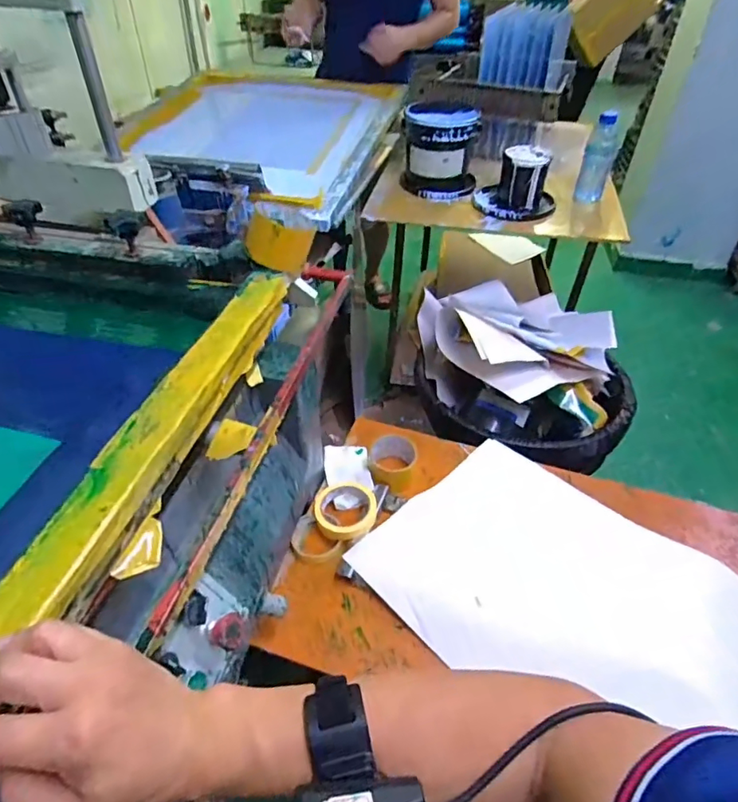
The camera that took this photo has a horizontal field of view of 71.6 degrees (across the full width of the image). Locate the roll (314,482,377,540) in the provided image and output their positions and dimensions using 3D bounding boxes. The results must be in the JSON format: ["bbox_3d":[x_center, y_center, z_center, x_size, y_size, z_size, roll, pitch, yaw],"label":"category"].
[{"bbox_3d":[-0.039,0.177,0.847,0.101,0.033,0.104,1,42,-1],"label":"roll"}]

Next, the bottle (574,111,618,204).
[{"bbox_3d":[0.607,-0.641,1.360,0.075,0.207,0.083,18,44,18],"label":"bottle"}]

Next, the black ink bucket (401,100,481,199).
[{"bbox_3d":[0.197,-0.691,1.422,0.211,0.201,0.209,7,42,6],"label":"black ink bucket"}]

